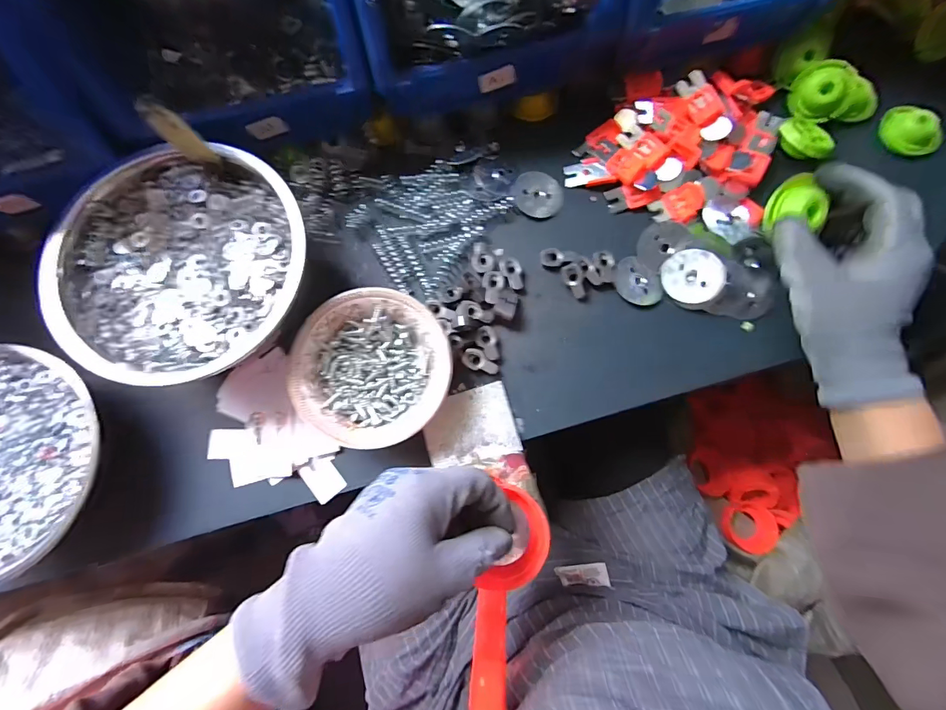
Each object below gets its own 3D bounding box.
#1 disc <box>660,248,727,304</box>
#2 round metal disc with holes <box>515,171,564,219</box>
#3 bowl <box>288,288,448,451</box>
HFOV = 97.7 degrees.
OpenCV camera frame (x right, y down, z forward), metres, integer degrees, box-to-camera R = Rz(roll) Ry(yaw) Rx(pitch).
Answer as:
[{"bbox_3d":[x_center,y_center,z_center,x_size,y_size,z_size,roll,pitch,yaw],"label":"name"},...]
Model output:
[{"bbox_3d":[0.192,-0.069,0.361,0.049,0.009,0.045,2,95,19],"label":"disc"},{"bbox_3d":[0.062,-0.150,0.386,0.044,0.005,0.045,0,80,1],"label":"round metal disc with holes"},{"bbox_3d":[-0.079,0.010,0.339,0.121,0.042,0.116,0,80,1],"label":"bowl"}]

